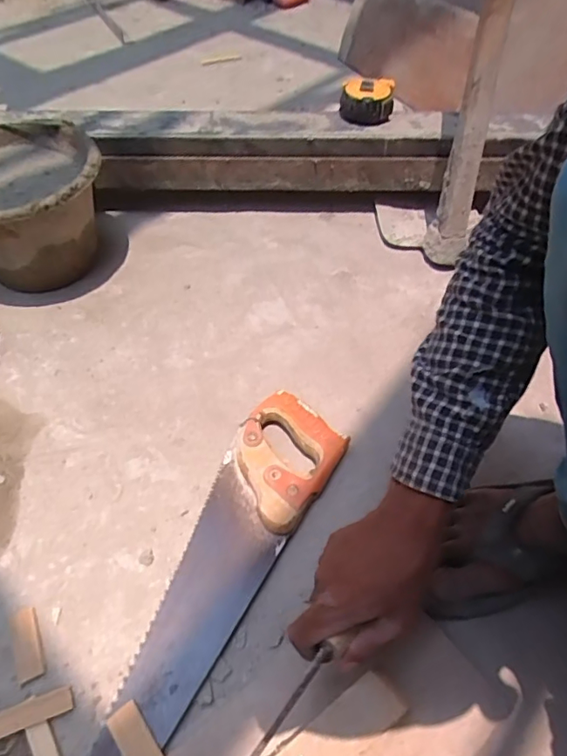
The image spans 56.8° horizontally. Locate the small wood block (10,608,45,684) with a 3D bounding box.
[{"bbox_3d":[-0.237,0.245,0.483,0.023,0.004,0.063,-22,54,-16],"label":"small wood block"}]

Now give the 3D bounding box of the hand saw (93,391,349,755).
[{"bbox_3d":[-0.086,0.212,0.494,0.108,0.029,0.482,22,55,17],"label":"hand saw"}]

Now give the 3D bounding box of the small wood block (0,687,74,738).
[{"bbox_3d":[-0.212,0.281,0.442,0.063,0.007,0.020,-11,60,-24],"label":"small wood block"}]

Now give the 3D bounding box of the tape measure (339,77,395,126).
[{"bbox_3d":[0.128,-0.432,0.813,0.084,0.047,0.068,2,52,2],"label":"tape measure"}]

